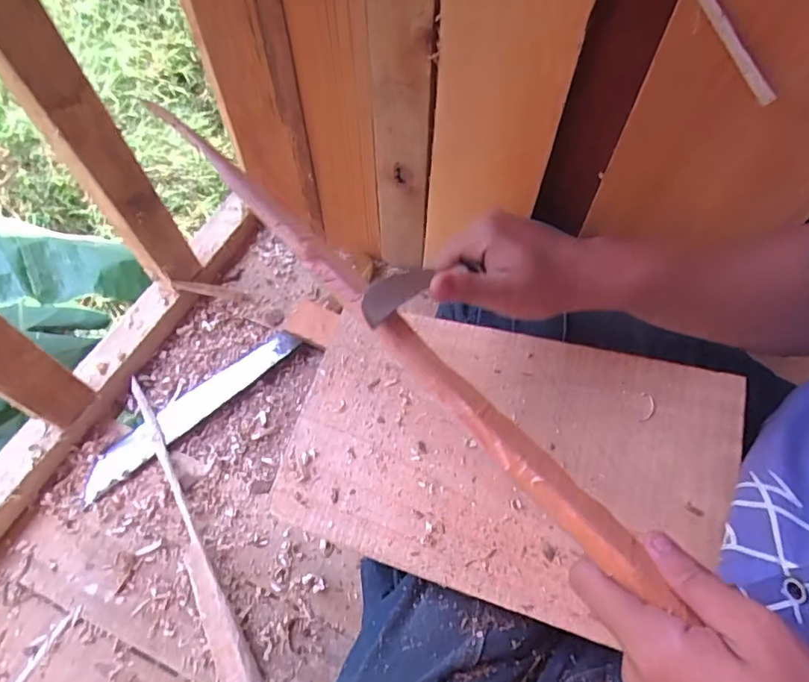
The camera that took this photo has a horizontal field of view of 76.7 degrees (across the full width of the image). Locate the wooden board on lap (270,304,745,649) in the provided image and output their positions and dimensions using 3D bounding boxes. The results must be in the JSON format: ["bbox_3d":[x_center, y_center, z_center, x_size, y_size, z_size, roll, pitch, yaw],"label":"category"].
[{"bbox_3d":[0.067,0.082,0.392,0.317,0.005,0.198,12,68,18],"label":"wooden board on lap"}]

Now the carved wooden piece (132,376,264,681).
[{"bbox_3d":[-0.208,0.215,0.523,0.050,0.016,0.425,-29,64,-16],"label":"carved wooden piece"}]

